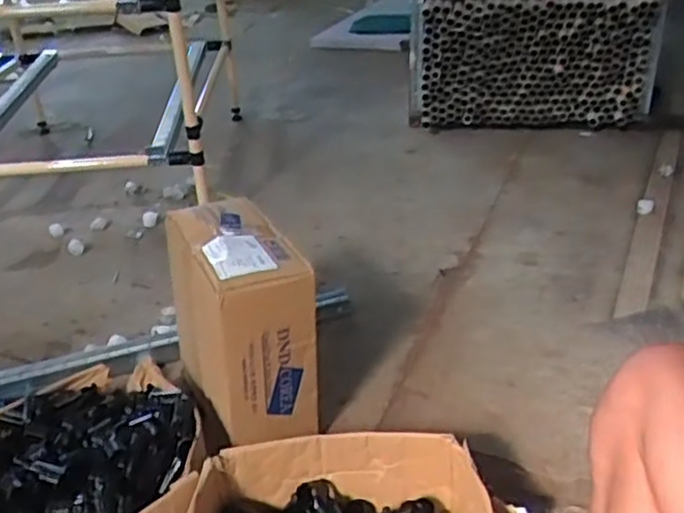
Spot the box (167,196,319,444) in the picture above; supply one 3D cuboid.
[{"bbox_3d":[-0.149,0.089,1.056,0.144,0.265,0.254,-17,32,-24],"label":"box"}]

